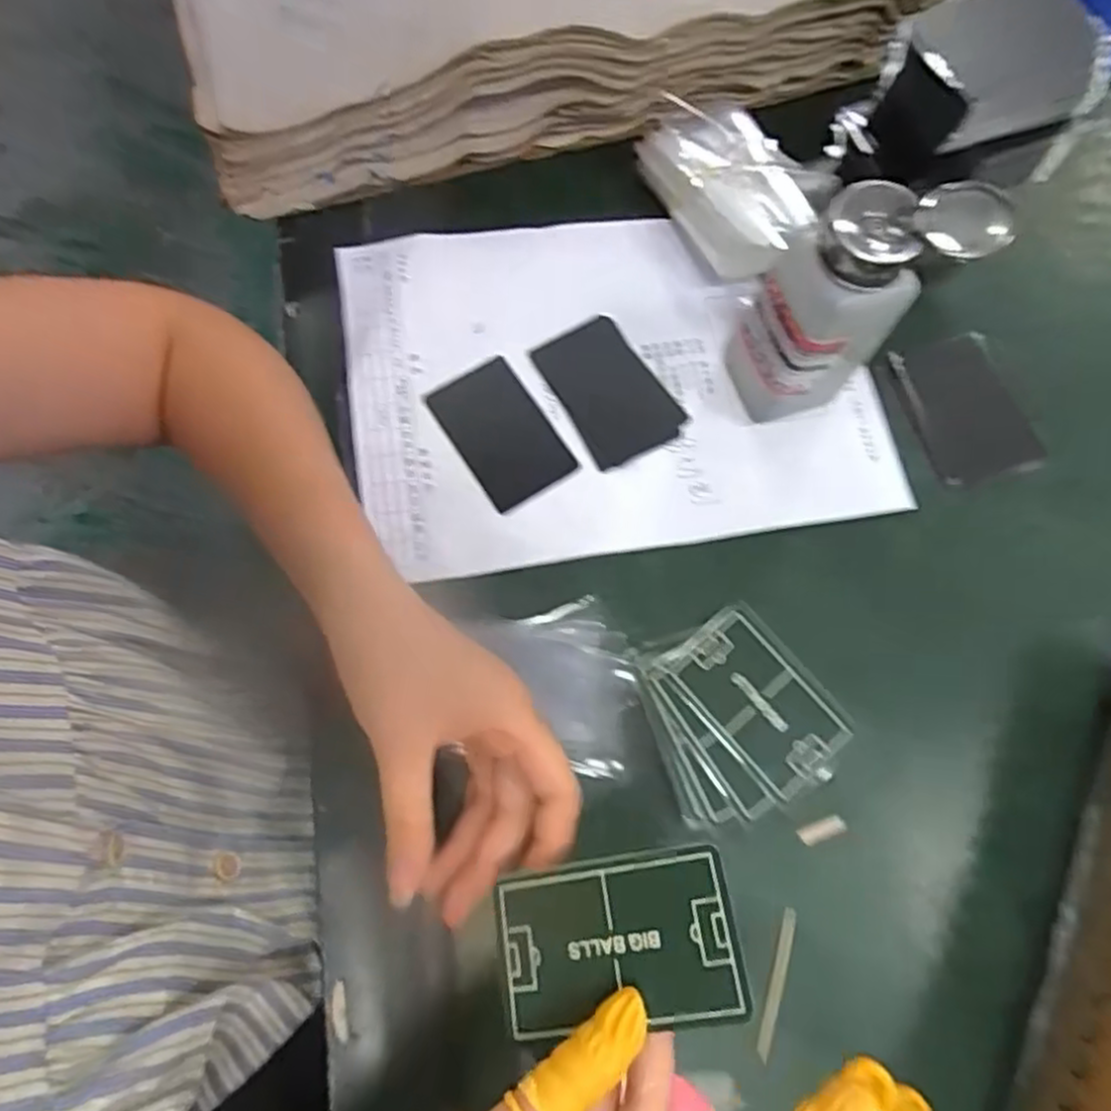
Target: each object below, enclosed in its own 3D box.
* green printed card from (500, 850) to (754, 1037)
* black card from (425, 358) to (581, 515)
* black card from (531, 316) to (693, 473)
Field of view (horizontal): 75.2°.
[{"bbox_3d":[0.020,0.134,0.250,0.082,0.004,0.052,-13,65,13],"label":"green printed card"},{"bbox_3d":[-0.030,-0.069,0.406,0.052,0.004,0.083,-32,78,-13],"label":"black card"},{"bbox_3d":[0.032,-0.095,0.417,0.057,0.004,0.087,-30,76,-10],"label":"black card"}]

